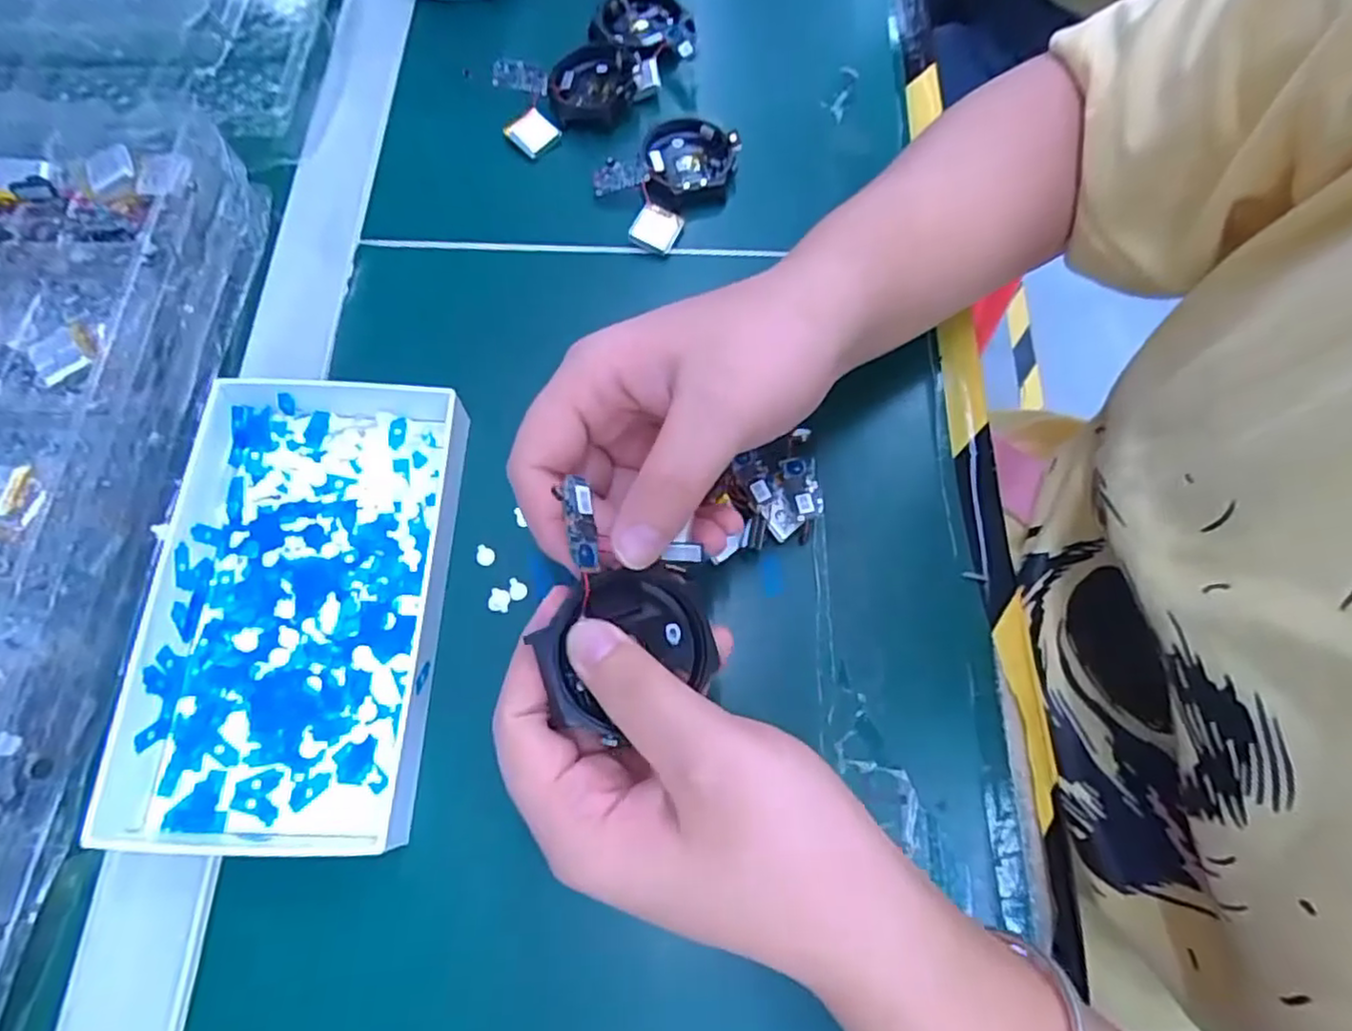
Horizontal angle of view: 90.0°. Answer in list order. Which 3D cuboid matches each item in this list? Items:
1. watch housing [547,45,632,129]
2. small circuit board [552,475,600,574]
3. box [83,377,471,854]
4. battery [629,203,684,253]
[{"bbox_3d":[-0.045,-0.232,0.359,0.043,0.012,0.051,-2,71,-3],"label":"watch housing"},{"bbox_3d":[-0.027,0.003,0.193,0.007,0.007,0.027,-8,84,-5],"label":"small circuit board"},{"bbox_3d":[-0.147,0.030,0.261,0.107,0.025,0.177,3,71,-1],"label":"box"},{"bbox_3d":[-0.011,-0.144,0.336,0.022,0.008,0.023,27,72,7],"label":"battery"}]

